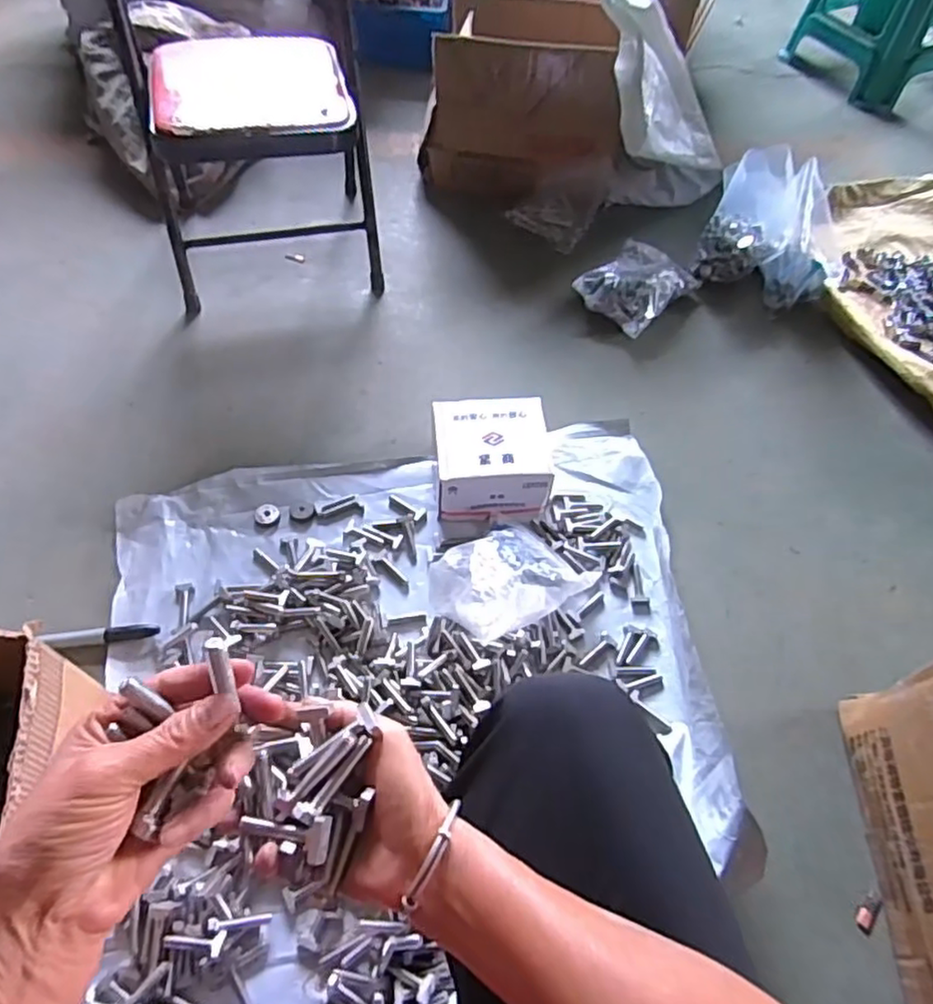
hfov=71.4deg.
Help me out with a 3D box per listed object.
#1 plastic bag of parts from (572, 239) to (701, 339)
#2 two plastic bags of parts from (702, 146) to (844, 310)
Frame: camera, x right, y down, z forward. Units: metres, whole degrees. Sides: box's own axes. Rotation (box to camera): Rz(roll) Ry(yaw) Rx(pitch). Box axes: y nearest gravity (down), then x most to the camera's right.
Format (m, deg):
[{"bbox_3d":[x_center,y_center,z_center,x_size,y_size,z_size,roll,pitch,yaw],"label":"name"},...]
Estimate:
[{"bbox_3d":[0.288,-0.371,1.099,0.133,0.057,0.187,38,62,21],"label":"plastic bag of parts"},{"bbox_3d":[0.527,-0.457,1.090,0.233,0.176,0.183,34,61,19],"label":"two plastic bags of parts"}]

